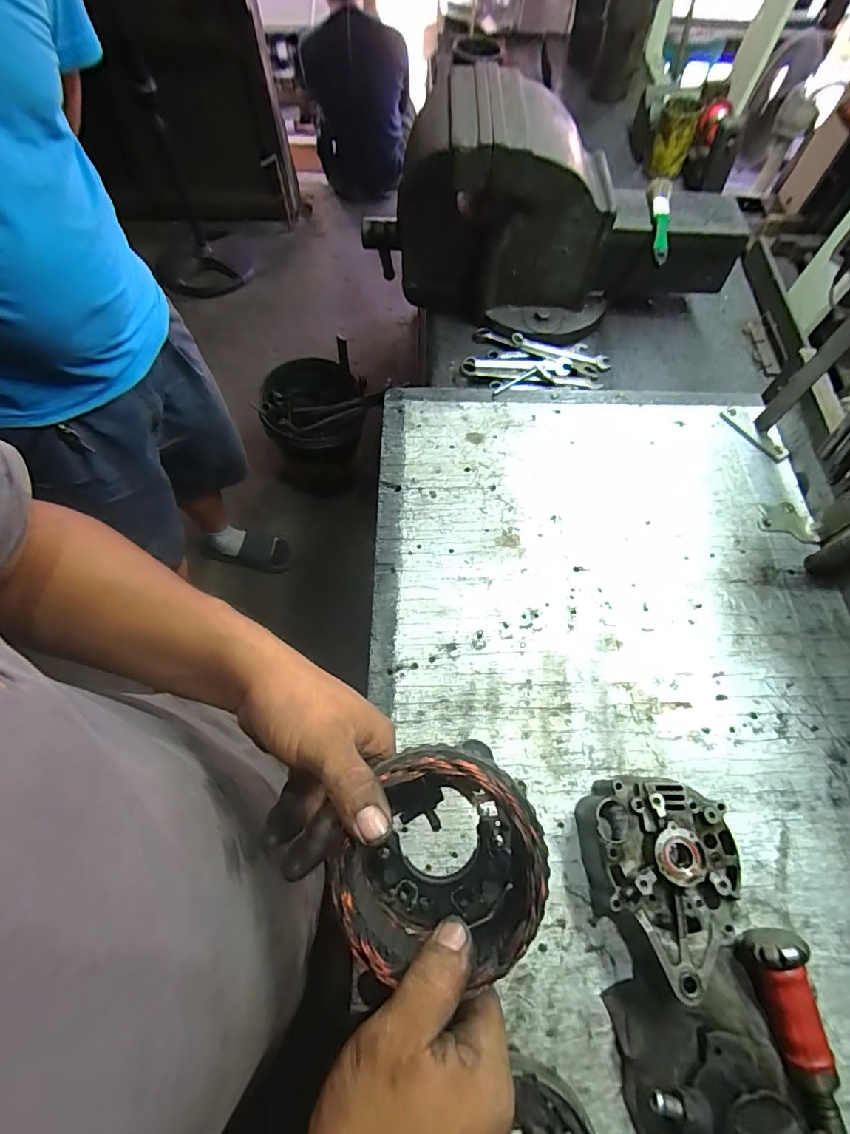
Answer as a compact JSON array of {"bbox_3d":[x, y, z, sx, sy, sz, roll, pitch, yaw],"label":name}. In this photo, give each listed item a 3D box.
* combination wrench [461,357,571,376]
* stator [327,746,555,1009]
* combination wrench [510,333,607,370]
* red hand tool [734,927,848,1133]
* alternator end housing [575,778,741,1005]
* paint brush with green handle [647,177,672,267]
[{"bbox_3d":[0.150,-0.326,0.787,0.177,0.009,0.041,-1,65,-1],"label":"combination wrench"},{"bbox_3d":[0.008,0.176,0.296,0.114,0.090,0.110,-9,65,-5],"label":"stator"},{"bbox_3d":[0.228,-0.359,0.804,0.171,0.012,0.031,11,64,-10],"label":"combination wrench"},{"bbox_3d":[0.309,0.397,0.400,0.042,0.048,0.153,-5,65,-3],"label":"red hand tool"},{"bbox_3d":[0.213,0.281,0.439,0.128,0.076,0.161,1,65,0],"label":"alternator end housing"},{"bbox_3d":[0.351,-0.518,0.722,0.032,0.019,0.196,11,66,6],"label":"paint brush with green handle"}]

